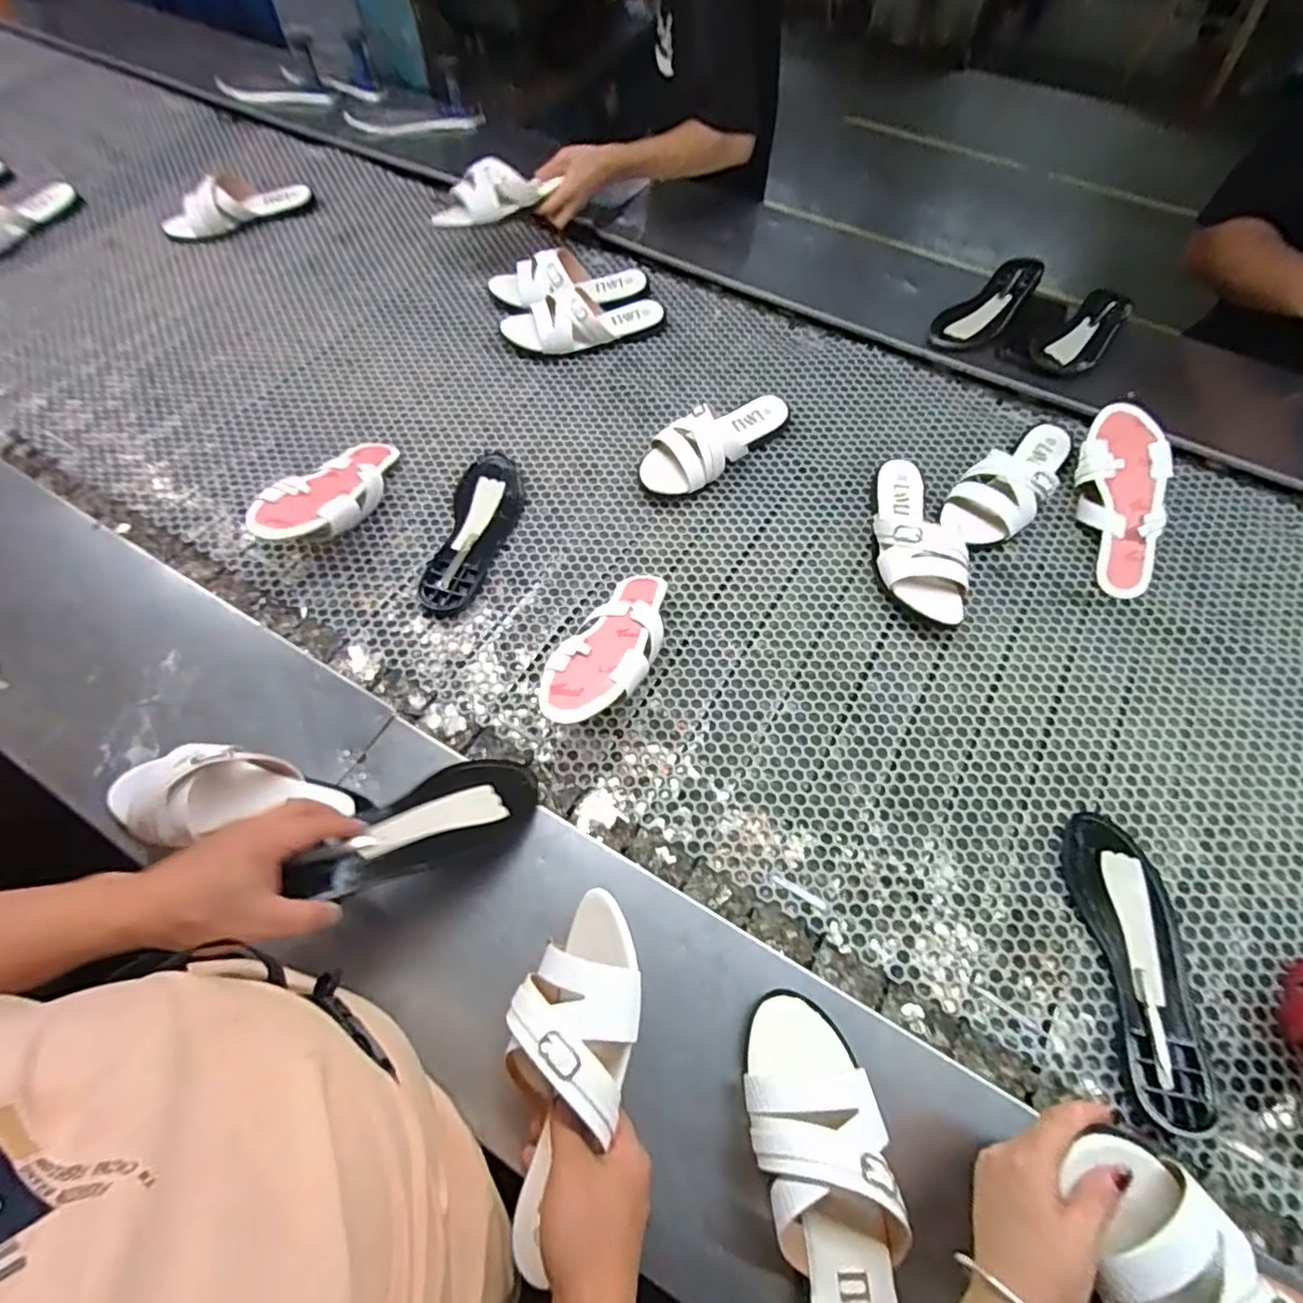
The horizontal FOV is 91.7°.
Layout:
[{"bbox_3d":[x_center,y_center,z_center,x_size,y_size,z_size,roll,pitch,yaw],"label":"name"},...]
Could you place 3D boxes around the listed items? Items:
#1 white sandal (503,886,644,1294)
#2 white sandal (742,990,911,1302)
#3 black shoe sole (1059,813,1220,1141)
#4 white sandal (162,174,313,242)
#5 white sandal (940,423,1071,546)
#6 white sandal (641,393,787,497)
[{"bbox_3d":[-0.066,0.302,0.464,0.093,0.070,0.235,15,62,7],"label":"white sandal"},{"bbox_3d":[0.128,0.385,0.450,0.091,0.068,0.243,-10,63,-4],"label":"white sandal"},{"bbox_3d":[0.443,0.274,0.570,0.078,0.023,0.253,1,61,0],"label":"black shoe sole"},{"bbox_3d":[-0.724,-0.781,1.102,0.258,0.072,0.092,-30,66,-16],"label":"white sandal"},{"bbox_3d":[0.473,-0.223,0.819,0.229,0.059,0.091,-41,69,-20],"label":"white sandal"},{"bbox_3d":[0.083,-0.281,0.837,0.234,0.051,0.090,-34,67,-18],"label":"white sandal"}]

